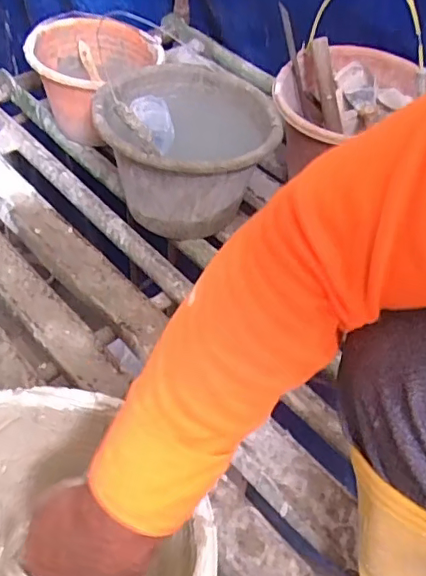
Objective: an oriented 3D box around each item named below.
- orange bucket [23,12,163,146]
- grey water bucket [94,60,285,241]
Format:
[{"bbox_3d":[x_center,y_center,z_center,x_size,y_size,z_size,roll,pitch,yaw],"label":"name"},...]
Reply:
[{"bbox_3d":[-0.241,-0.397,1.103,0.235,0.179,0.257,2,49,-3],"label":"orange bucket"},{"bbox_3d":[-0.043,-0.226,0.935,0.276,0.229,0.253,2,49,-3],"label":"grey water bucket"}]

